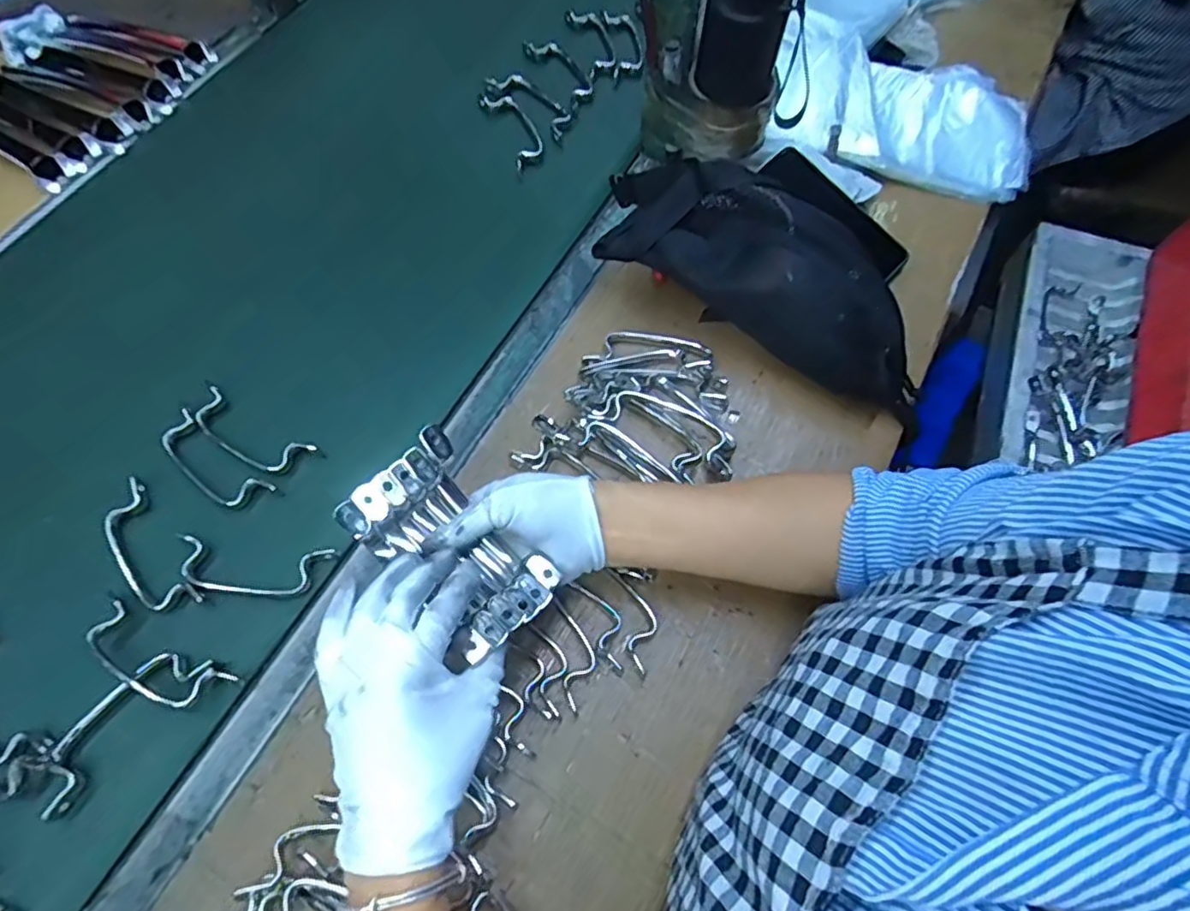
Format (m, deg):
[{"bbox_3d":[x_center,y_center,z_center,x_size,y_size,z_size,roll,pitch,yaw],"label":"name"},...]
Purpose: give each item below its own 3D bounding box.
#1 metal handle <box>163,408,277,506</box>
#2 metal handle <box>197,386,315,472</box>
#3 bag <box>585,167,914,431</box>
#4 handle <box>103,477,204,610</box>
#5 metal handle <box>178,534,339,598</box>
[{"bbox_3d":[-0.316,0.009,0.524,0.113,0.018,0.038,35,69,16],"label":"metal handle"},{"bbox_3d":[-0.297,-0.018,0.541,0.110,0.014,0.040,27,67,12],"label":"metal handle"},{"bbox_3d":[0.155,-0.164,0.561,0.322,0.105,0.122,29,67,13],"label":"bag"},{"bbox_3d":[-0.353,0.074,0.494,0.041,0.009,0.131,-37,69,-16],"label":"handle"},{"bbox_3d":[-0.266,0.086,0.488,0.117,0.014,0.040,3,64,2],"label":"metal handle"}]

